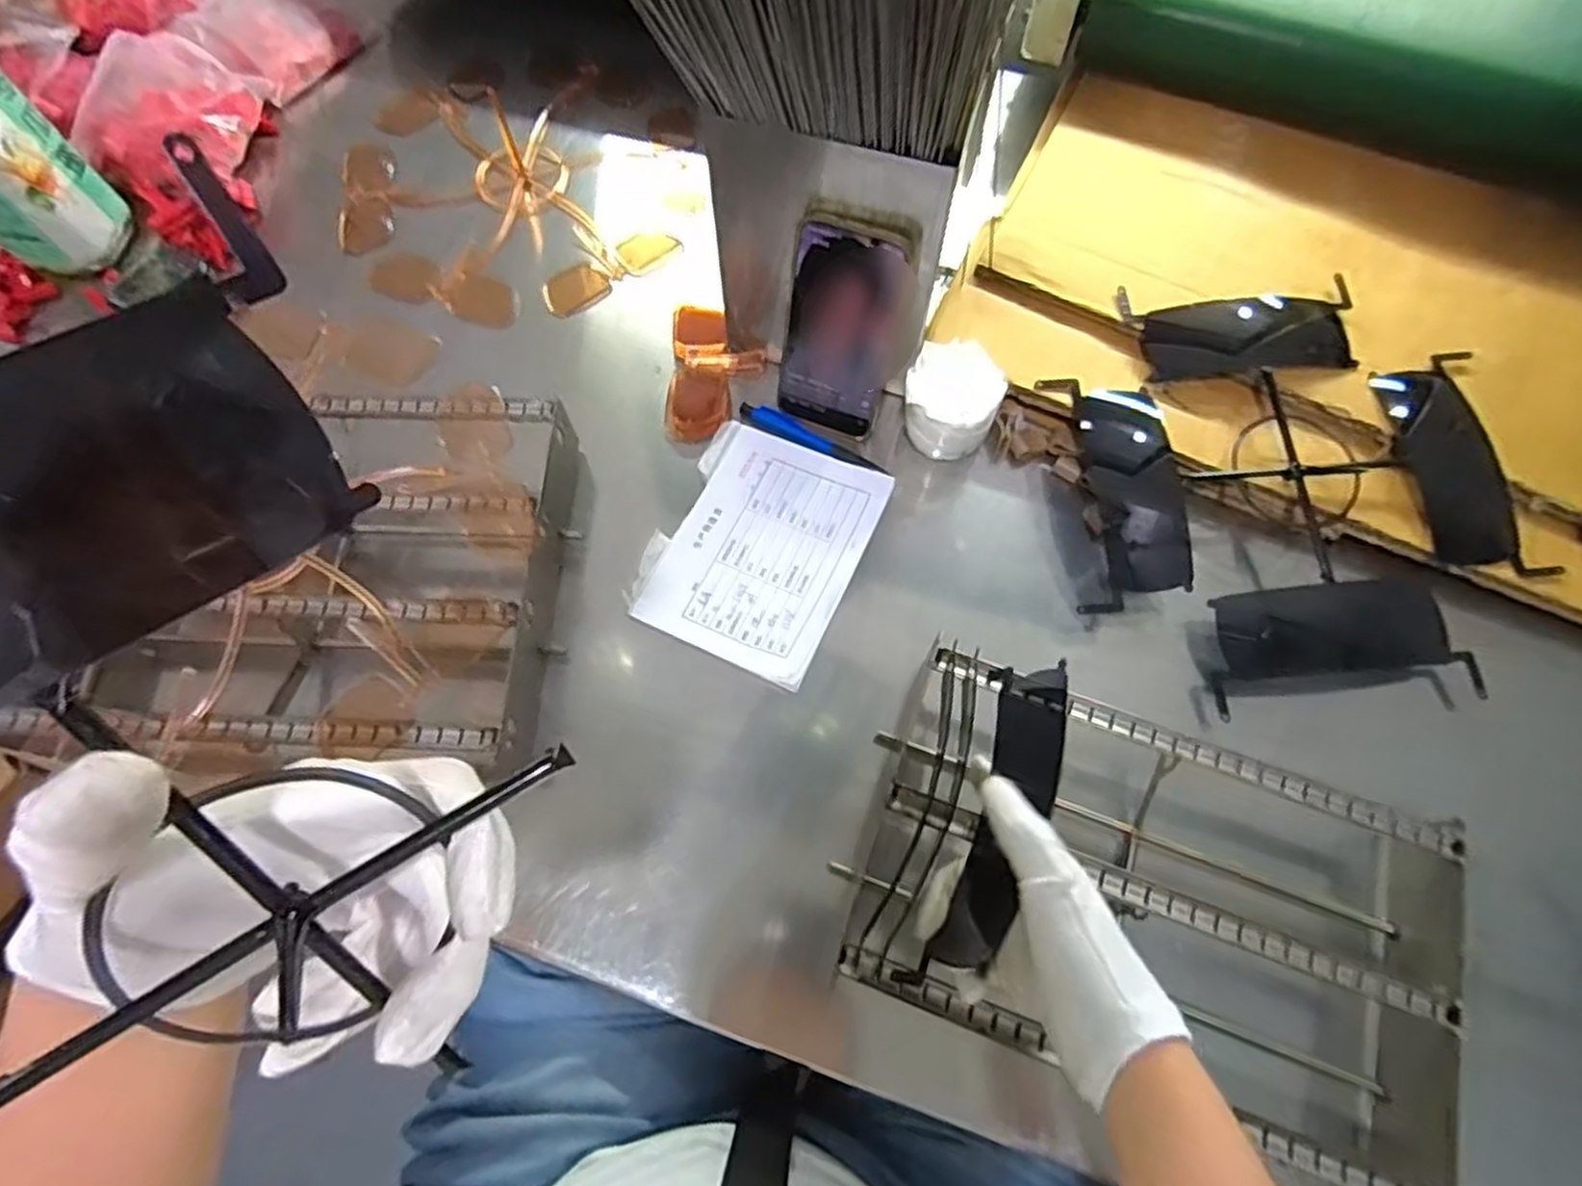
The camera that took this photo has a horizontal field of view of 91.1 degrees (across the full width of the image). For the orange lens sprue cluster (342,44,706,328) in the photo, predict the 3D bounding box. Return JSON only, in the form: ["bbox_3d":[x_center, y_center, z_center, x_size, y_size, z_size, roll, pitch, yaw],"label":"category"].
[{"bbox_3d":[-0.242,-0.368,0.709,0.310,0.035,0.330,-10,68,-5],"label":"orange lens sprue cluster"}]

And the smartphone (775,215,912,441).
[{"bbox_3d":[0.032,-0.176,0.535,0.073,0.152,0.009,20,51,5],"label":"smartphone"}]

